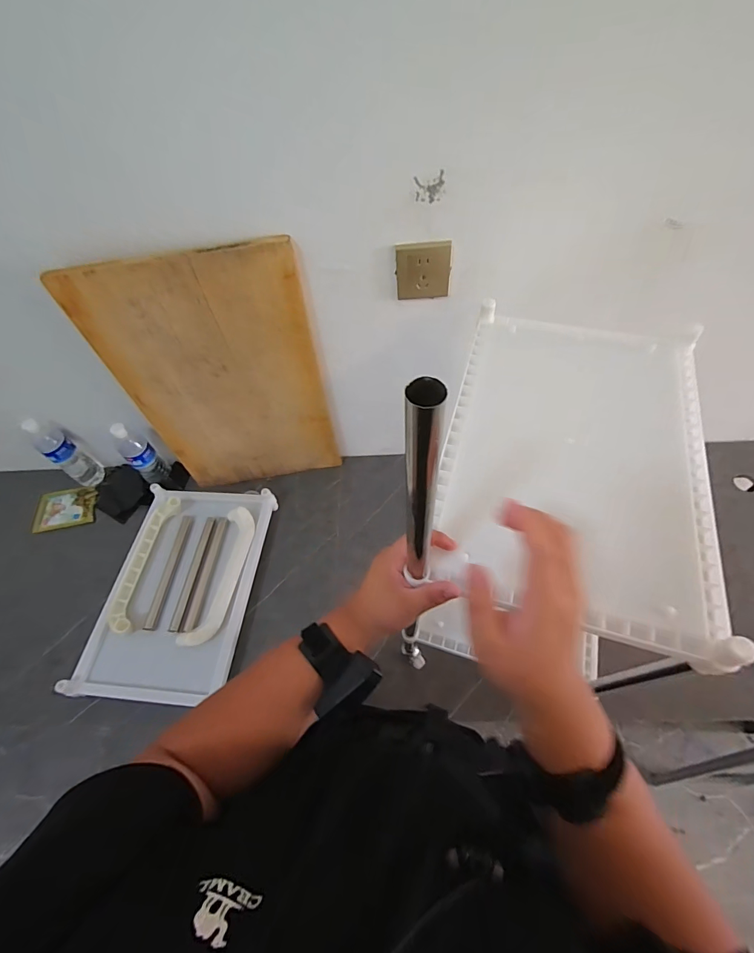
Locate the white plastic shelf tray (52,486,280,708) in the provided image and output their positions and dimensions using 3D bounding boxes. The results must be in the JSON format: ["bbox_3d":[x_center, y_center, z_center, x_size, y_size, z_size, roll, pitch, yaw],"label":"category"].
[{"bbox_3d":[-0.406,0.227,0.862,0.278,0.067,0.442,3,57,6],"label":"white plastic shelf tray"}]

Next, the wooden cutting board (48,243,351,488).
[{"bbox_3d":[-0.289,-0.167,0.814,0.372,0.538,0.036,-10,56,-2],"label":"wooden cutting board"}]

